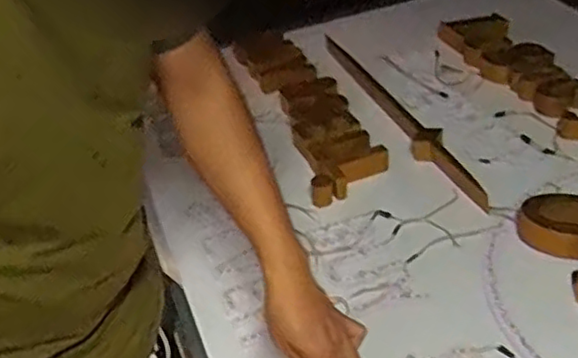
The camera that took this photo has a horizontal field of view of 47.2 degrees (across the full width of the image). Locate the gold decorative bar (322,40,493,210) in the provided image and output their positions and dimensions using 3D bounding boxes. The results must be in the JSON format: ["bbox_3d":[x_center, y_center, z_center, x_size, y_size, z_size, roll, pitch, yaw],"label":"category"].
[{"bbox_3d":[0.193,-0.120,1.174,0.058,0.023,0.553,-15,40,-11],"label":"gold decorative bar"}]

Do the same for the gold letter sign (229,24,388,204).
[{"bbox_3d":[0.026,-0.149,1.235,0.138,0.034,0.519,-15,40,-12],"label":"gold letter sign"}]

